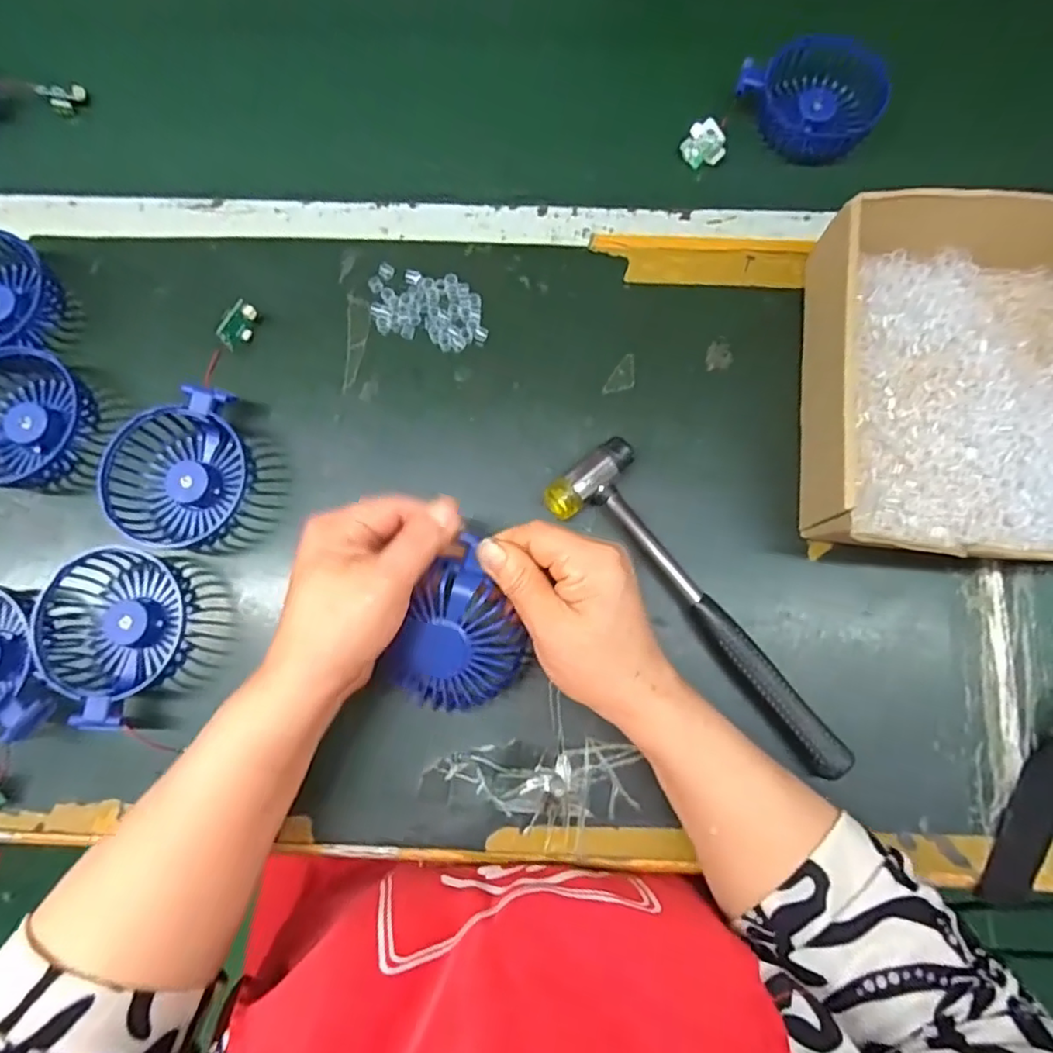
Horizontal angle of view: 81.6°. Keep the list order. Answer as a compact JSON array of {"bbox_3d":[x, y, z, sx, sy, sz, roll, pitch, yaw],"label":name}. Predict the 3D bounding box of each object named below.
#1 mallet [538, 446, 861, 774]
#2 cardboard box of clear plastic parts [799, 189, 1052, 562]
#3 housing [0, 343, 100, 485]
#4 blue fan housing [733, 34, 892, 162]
[{"bbox_3d":[0.104,0.053,0.370,0.059,0.026,0.233,-37,80,-6],"label":"mallet"},{"bbox_3d":[0.277,-0.081,0.371,0.212,0.080,0.212,8,79,2],"label":"cardboard box of clear plastic parts"},{"bbox_3d":[-0.331,-0.069,0.399,0.084,0.029,0.090,24,80,6],"label":"housing"},{"bbox_3d":[0.212,-0.324,0.459,0.100,0.034,0.100,0,78,1],"label":"blue fan housing"}]

